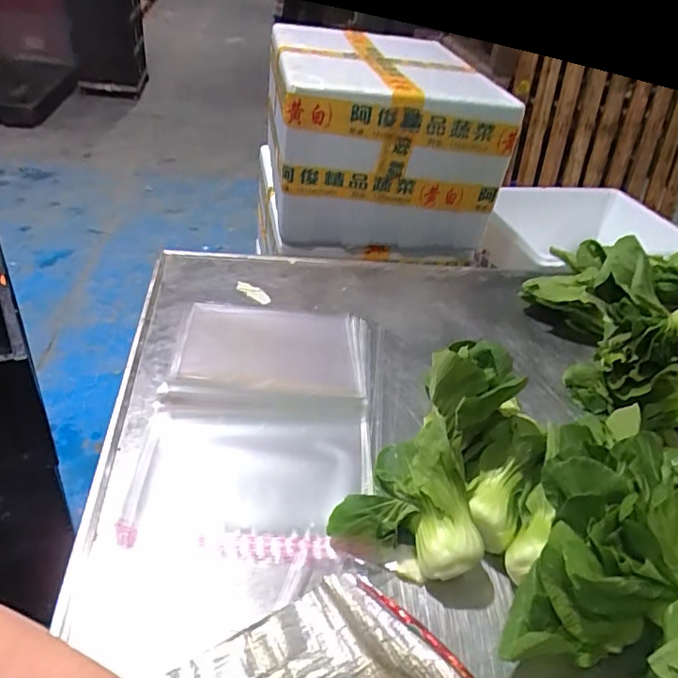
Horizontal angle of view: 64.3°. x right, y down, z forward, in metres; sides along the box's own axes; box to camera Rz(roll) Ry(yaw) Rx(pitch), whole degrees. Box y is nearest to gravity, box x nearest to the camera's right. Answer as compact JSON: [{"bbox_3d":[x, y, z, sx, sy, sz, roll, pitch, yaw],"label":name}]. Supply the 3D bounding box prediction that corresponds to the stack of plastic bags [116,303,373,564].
[{"bbox_3d":[-0.087,0.069,0.653,0.247,0.026,0.391,6,38,-3],"label":"stack of plastic bags"}]

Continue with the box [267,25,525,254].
[{"bbox_3d":[0.068,-0.470,1.243,0.430,0.322,0.551,0,39,-12],"label":"box"}]

